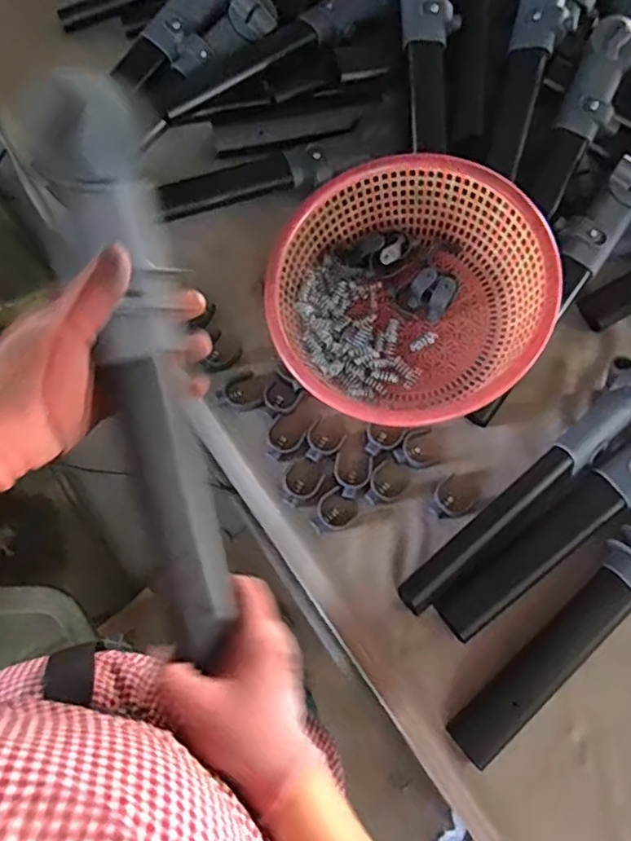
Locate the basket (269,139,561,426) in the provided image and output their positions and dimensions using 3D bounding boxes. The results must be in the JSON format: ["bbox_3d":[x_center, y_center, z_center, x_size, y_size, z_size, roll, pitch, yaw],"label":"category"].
[{"bbox_3d":[0.099,-0.136,0.656,0.281,0.126,0.292,1,69,-2],"label":"basket"}]

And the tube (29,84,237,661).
[{"bbox_3d":[-0.104,-0.017,0.368,0.055,0.039,0.347,-11,102,-6],"label":"tube"}]

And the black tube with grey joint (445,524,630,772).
[{"bbox_3d":[0.282,0.189,0.586,0.380,0.045,0.071,-37,75,-14],"label":"black tube with grey joint"}]

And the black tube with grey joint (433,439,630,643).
[{"bbox_3d":[0.289,0.097,0.624,0.378,0.039,0.060,-34,74,-13],"label":"black tube with grey joint"}]

